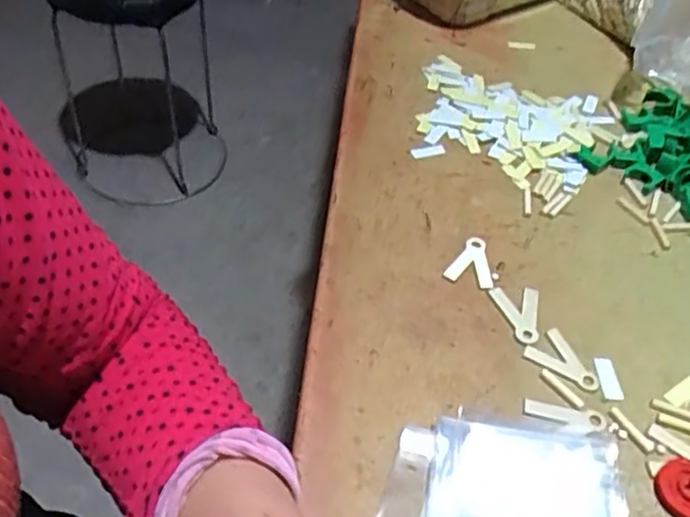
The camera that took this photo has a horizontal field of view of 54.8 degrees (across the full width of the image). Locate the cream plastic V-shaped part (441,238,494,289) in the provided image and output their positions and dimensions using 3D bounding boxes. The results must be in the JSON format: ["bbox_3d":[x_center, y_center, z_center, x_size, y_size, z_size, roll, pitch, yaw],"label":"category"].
[{"bbox_3d":[0.086,0.001,0.447,0.031,0.004,0.041,15,47,8],"label":"cream plastic V-shaped part"}]

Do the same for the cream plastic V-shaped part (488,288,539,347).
[{"bbox_3d":[0.106,0.034,0.419,0.030,0.004,0.043,10,46,5],"label":"cream plastic V-shaped part"}]

